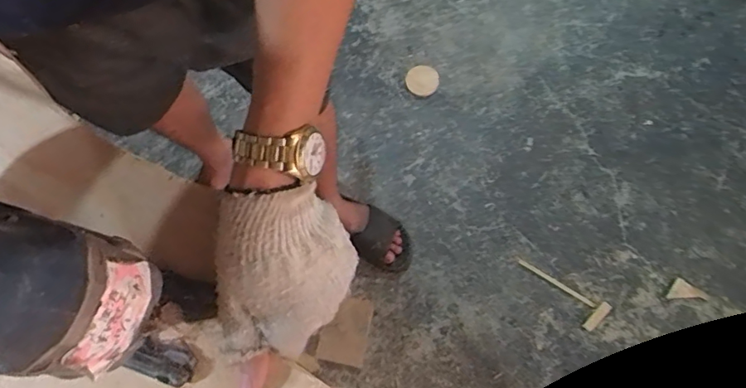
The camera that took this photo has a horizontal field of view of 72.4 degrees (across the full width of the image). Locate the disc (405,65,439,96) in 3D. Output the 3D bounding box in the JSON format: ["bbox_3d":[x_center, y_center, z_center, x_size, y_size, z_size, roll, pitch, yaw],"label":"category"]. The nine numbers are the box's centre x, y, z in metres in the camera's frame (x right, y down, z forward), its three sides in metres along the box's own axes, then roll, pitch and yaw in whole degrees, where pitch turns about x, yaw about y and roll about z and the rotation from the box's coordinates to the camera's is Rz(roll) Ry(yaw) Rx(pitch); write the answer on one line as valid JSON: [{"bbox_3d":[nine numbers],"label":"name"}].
[{"bbox_3d":[0.126,-0.292,1.306,0.081,0.014,0.081,-1,74,4],"label":"disc"}]

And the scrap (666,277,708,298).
[{"bbox_3d":[0.677,0.205,1.105,0.074,0.010,0.042,-1,74,4],"label":"scrap"}]

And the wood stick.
[{"bbox_3d":[0.406,0.198,1.137,0.185,0.005,0.013,31,78,12],"label":"wood stick"}]

